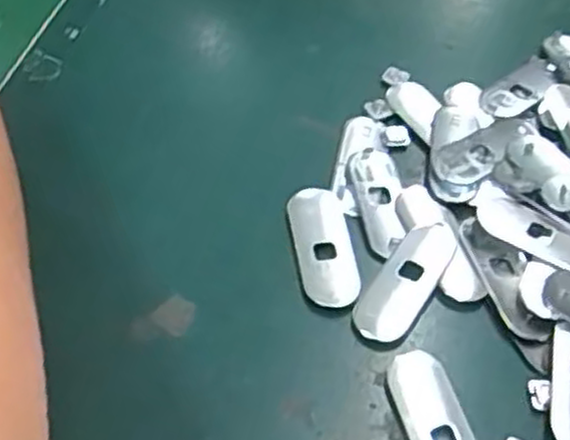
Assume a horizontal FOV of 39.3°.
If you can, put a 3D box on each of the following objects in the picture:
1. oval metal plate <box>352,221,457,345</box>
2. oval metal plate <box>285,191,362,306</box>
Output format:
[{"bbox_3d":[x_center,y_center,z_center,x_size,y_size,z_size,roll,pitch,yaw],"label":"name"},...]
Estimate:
[{"bbox_3d":[0.041,0.020,0.269,0.019,0.009,0.049,30,55,20],"label":"oval metal plate"},{"bbox_3d":[0.014,0.007,0.277,0.019,0.004,0.051,-7,51,-9],"label":"oval metal plate"}]

